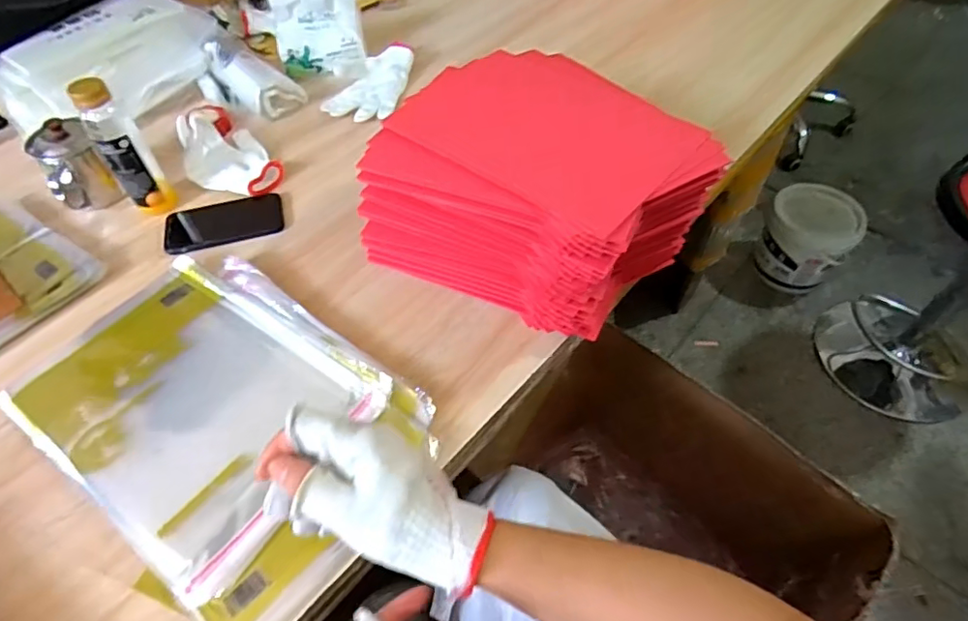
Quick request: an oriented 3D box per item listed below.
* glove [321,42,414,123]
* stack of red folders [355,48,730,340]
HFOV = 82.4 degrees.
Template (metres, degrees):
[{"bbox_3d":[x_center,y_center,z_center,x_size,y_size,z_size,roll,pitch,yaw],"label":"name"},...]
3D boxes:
[{"bbox_3d":[-0.182,-0.384,0.929,0.114,0.039,0.192,17,54,8],"label":"glove"},{"bbox_3d":[0.073,-0.157,0.665,0.349,0.169,0.301,23,56,16],"label":"stack of red folders"}]

